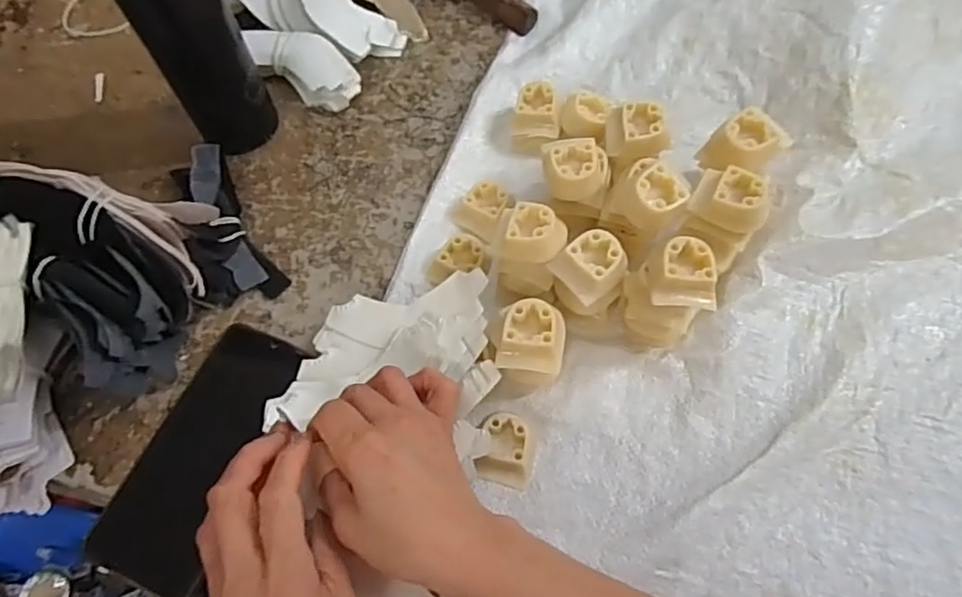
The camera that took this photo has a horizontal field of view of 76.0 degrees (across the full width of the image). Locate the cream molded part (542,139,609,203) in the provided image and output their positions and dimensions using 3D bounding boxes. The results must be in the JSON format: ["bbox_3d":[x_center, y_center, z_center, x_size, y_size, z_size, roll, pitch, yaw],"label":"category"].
[{"bbox_3d":[0.066,-0.085,0.430,0.047,0.034,0.040,1,65,3],"label":"cream molded part"}]

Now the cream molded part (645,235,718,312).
[{"bbox_3d":[0.119,-0.015,0.365,0.037,0.018,0.038,0,65,2],"label":"cream molded part"}]

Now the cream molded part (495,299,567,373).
[{"bbox_3d":[0.031,0.022,0.369,0.037,0.019,0.039,8,66,6],"label":"cream molded part"}]

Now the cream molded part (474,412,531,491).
[{"bbox_3d":[0.016,0.093,0.382,0.032,0.018,0.042,12,66,8],"label":"cream molded part"}]

